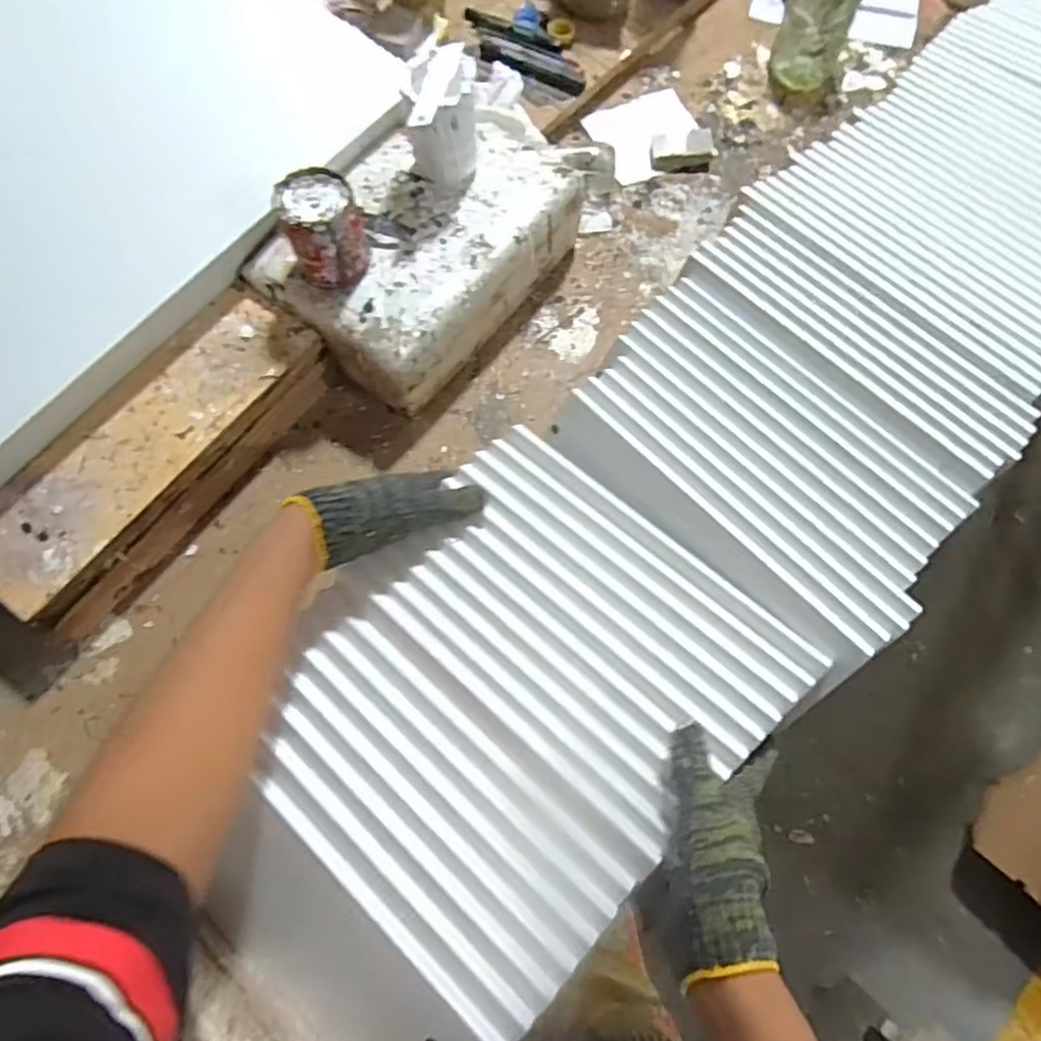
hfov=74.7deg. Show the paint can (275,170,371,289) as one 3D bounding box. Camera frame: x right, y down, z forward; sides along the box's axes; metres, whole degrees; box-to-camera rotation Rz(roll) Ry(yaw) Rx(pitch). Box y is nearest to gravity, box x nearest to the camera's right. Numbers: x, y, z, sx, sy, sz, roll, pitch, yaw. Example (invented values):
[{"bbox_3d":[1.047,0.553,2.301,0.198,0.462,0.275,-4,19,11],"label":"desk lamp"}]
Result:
[{"bbox_3d":[-0.169,-0.251,0.593,0.062,0.069,0.071,-8,71,-4],"label":"paint can"}]

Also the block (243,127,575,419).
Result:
[{"bbox_3d":[-0.084,-0.277,0.678,0.195,0.077,0.316,38,74,11],"label":"block"}]

